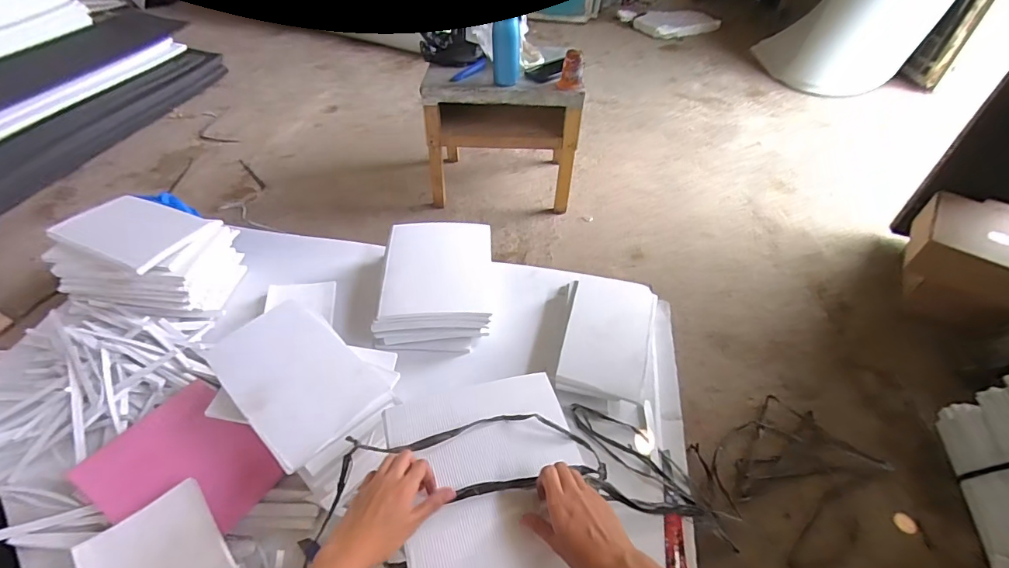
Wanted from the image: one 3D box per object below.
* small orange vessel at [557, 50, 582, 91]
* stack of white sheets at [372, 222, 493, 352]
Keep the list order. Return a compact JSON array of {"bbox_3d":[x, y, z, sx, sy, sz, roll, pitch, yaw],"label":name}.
[{"bbox_3d":[0.165,-0.528,1.100,0.061,0.080,0.055,5,46,3],"label":"small orange vessel"},{"bbox_3d":[-0.147,-0.008,0.974,0.240,0.107,0.291,0,46,-1],"label":"stack of white sheets"}]

